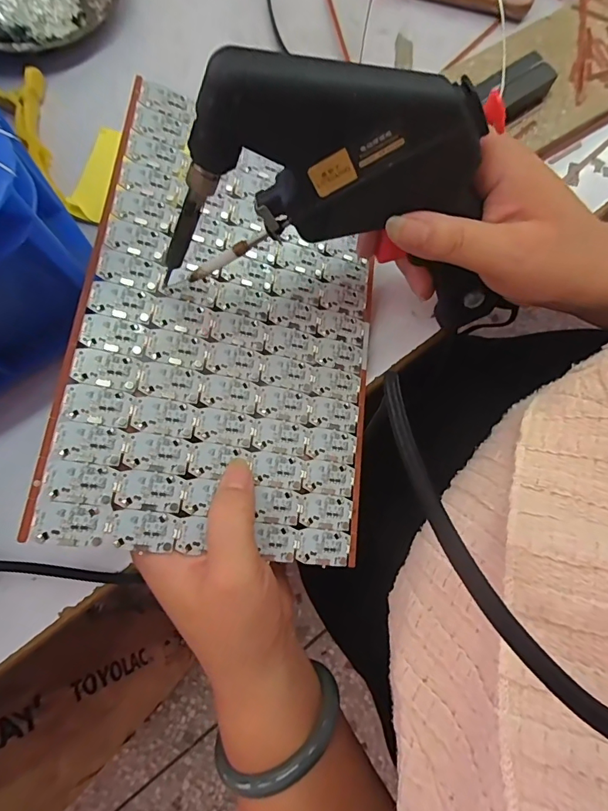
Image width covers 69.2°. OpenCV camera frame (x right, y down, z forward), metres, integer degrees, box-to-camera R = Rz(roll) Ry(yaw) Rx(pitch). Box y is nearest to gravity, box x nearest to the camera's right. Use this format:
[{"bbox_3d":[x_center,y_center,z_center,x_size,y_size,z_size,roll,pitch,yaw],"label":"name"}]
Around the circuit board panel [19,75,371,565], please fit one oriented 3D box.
[{"bbox_3d":[-0.034,-0.042,0.238,0.153,0.005,0.230,11,74,-20],"label":"circuit board panel"}]

